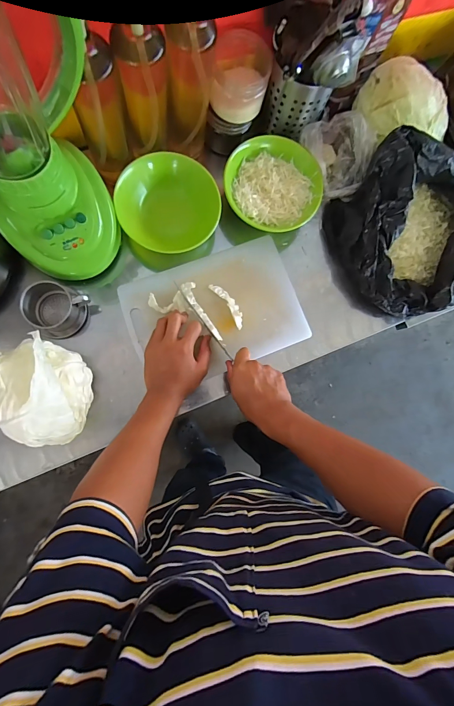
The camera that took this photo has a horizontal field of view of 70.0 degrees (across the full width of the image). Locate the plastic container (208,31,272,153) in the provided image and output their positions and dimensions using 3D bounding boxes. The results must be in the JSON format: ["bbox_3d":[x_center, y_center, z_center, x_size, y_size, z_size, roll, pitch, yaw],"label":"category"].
[{"bbox_3d":[0.014,-0.441,0.558,0.092,0.161,0.095,3,84,-8],"label":"plastic container"}]

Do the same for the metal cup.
[{"bbox_3d":[-0.280,-0.069,0.533,0.080,0.077,0.083,1,84,-8],"label":"metal cup"}]

